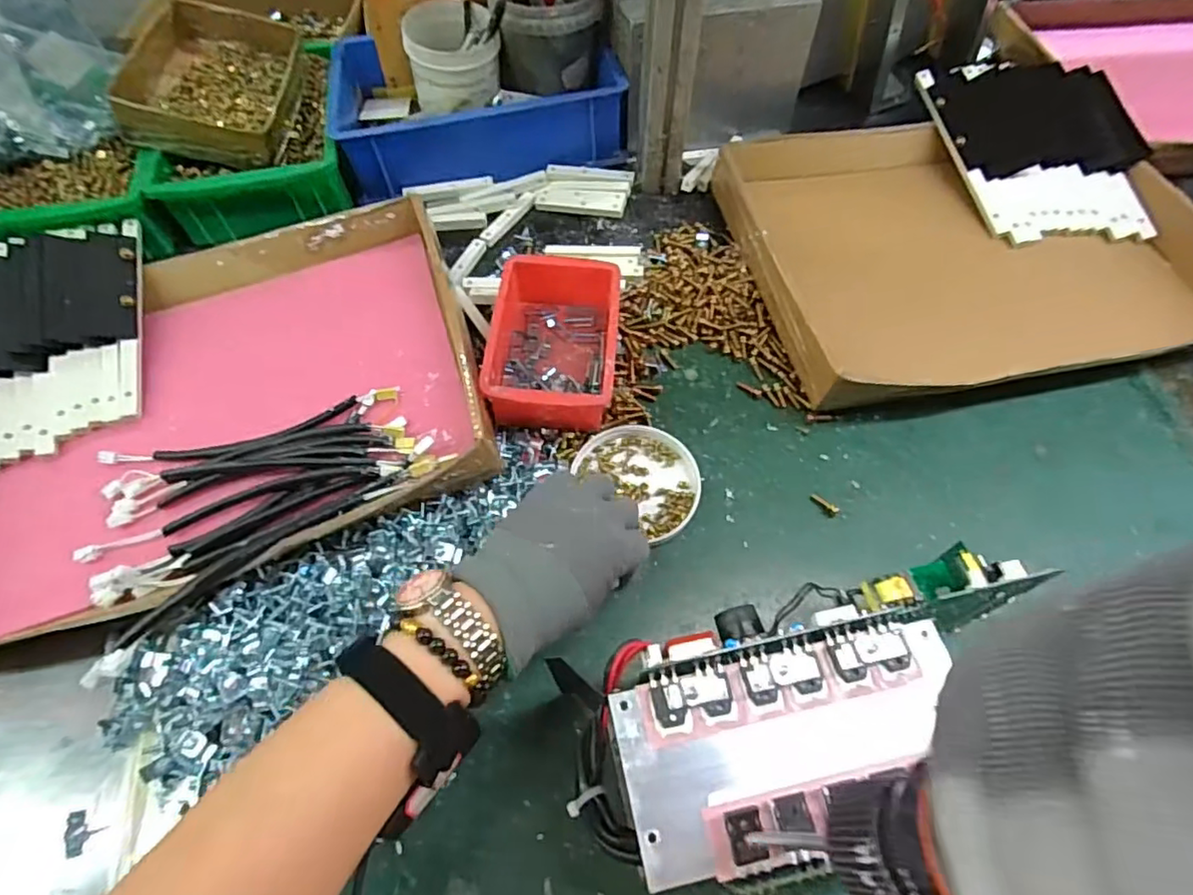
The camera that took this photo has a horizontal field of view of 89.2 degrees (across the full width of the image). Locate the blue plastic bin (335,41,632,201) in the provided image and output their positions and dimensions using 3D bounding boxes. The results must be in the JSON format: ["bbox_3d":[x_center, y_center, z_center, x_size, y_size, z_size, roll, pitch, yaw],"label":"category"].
[{"bbox_3d":[-0.130,-0.382,0.665,0.295,0.078,0.197,-13,62,-5],"label":"blue plastic bin"}]

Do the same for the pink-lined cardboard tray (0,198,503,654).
[{"bbox_3d":[-0.331,-0.057,0.492,0.455,0.054,0.362,-16,62,-6],"label":"pink-lined cardboard tray"}]

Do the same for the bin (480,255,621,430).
[{"bbox_3d":[-0.031,-0.083,0.496,0.098,0.066,0.148,3,62,4],"label":"bin"}]

